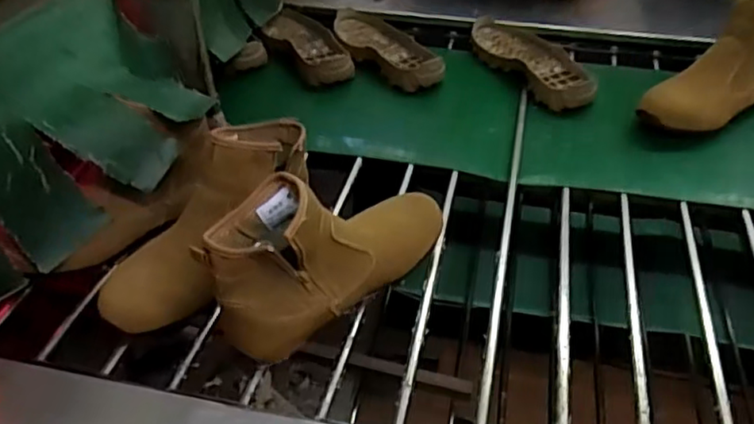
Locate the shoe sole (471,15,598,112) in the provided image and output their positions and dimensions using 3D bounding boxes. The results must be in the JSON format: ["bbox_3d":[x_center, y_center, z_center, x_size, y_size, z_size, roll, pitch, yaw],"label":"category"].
[{"bbox_3d":[0.246,-0.247,0.996,0.095,0.042,0.293,-19,45,-20],"label":"shoe sole"}]

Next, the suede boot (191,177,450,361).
[{"bbox_3d":[-0.044,0.021,0.586,0.244,0.135,0.076,-29,49,-29],"label":"suede boot"}]

